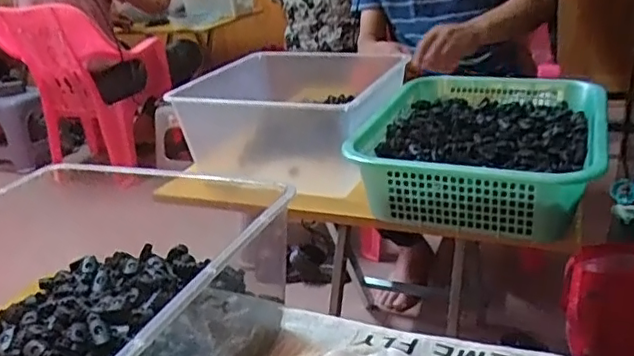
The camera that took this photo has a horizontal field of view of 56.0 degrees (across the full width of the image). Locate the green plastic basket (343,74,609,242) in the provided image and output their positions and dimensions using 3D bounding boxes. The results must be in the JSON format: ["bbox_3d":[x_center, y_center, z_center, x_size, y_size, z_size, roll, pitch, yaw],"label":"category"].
[{"bbox_3d":[0.232,-0.049,0.839,0.292,0.099,0.390,6,25,23],"label":"green plastic basket"}]

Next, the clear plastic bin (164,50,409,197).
[{"bbox_3d":[-0.026,-0.089,0.967,0.306,0.176,0.369,3,24,18],"label":"clear plastic bin"}]

